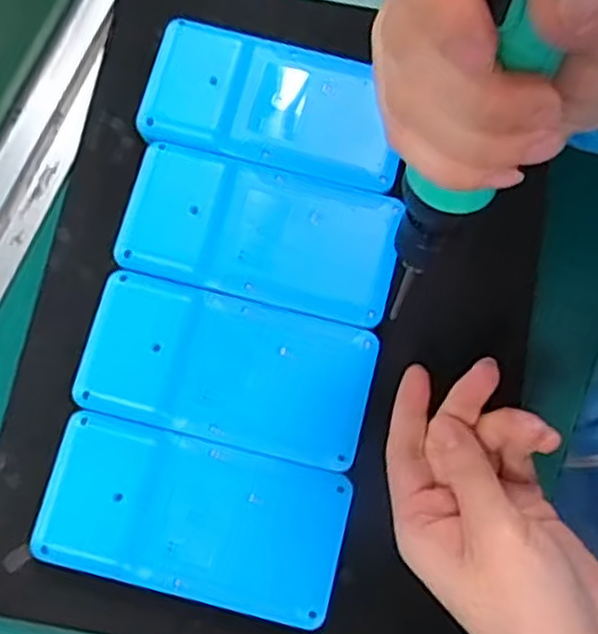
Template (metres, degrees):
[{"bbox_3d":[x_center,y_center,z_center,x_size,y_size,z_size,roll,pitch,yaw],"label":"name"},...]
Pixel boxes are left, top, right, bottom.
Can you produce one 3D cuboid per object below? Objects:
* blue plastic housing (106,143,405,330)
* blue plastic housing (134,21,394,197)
[{"bbox_3d":[-0.018,-0.042,0.378,0.135,0.015,0.070,14,77,3],"label":"blue plastic housing"},{"bbox_3d":[-0.012,-0.111,0.394,0.131,0.023,0.069,13,77,2],"label":"blue plastic housing"}]

